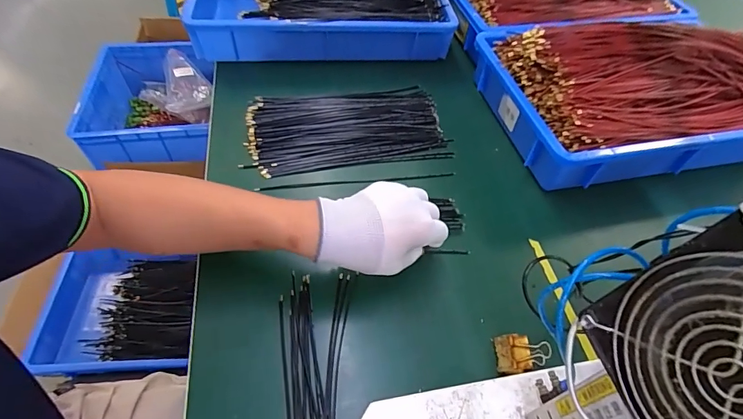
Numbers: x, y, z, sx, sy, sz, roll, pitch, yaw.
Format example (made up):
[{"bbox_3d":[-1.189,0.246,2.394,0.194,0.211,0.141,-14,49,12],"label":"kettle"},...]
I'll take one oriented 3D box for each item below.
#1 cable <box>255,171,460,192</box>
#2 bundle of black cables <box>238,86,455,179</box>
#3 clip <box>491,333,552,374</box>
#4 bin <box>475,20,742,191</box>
[{"bbox_3d":[-0.012,-0.038,0.542,0.258,0.006,0.007,-6,53,-10],"label":"cable"},{"bbox_3d":[-0.039,-0.129,0.592,0.278,0.027,0.153,-11,54,-13],"label":"bundle of black cables"},{"bbox_3d":[0.147,0.138,0.395,0.045,0.021,0.037,1,52,-4],"label":"clip"},{"bbox_3d":[0.400,-0.185,0.607,0.422,0.148,0.281,-6,53,-9],"label":"bin"}]

